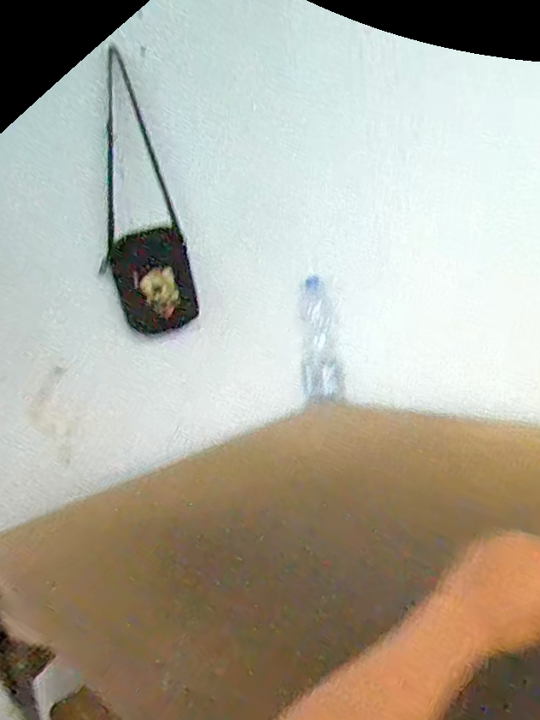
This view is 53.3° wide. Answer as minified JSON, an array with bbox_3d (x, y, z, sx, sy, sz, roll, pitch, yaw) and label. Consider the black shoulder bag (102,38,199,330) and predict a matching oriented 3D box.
[{"bbox_3d":[-0.268,-0.284,1.077,0.051,0.506,0.181,2,26,40],"label":"black shoulder bag"}]

